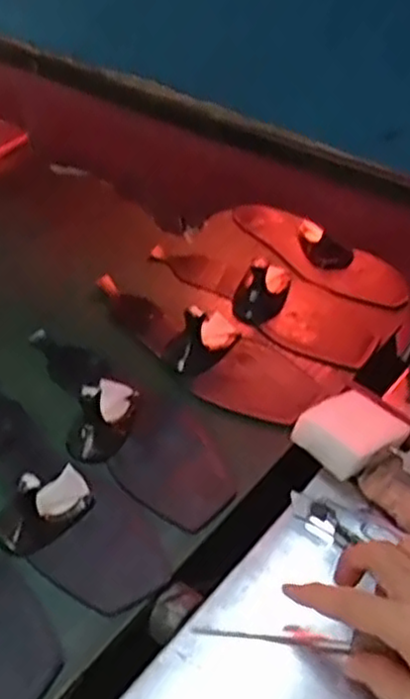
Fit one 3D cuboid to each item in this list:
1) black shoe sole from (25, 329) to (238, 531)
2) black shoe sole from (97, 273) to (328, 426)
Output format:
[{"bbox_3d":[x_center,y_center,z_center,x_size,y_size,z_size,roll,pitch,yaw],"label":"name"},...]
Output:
[{"bbox_3d":[-0.080,0.047,0.613,0.258,0.049,0.094,27,51,28],"label":"black shoe sole"},{"bbox_3d":[-0.006,-0.021,0.673,0.082,0.041,0.253,-33,51,-28],"label":"black shoe sole"}]

